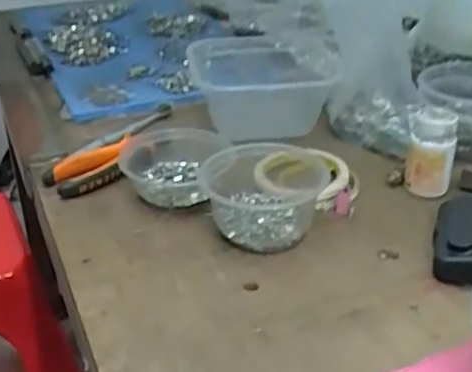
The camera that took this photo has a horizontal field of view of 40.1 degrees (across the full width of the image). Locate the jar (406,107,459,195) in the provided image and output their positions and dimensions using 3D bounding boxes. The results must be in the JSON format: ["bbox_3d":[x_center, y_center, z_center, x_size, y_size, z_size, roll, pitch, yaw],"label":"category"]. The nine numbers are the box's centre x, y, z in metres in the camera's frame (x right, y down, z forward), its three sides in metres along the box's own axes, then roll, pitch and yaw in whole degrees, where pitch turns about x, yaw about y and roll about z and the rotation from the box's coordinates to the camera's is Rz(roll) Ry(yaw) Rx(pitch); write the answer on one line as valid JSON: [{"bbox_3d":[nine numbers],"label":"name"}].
[{"bbox_3d":[0.193,-0.033,0.648,0.048,0.080,0.036,13,35,25],"label":"jar"}]

